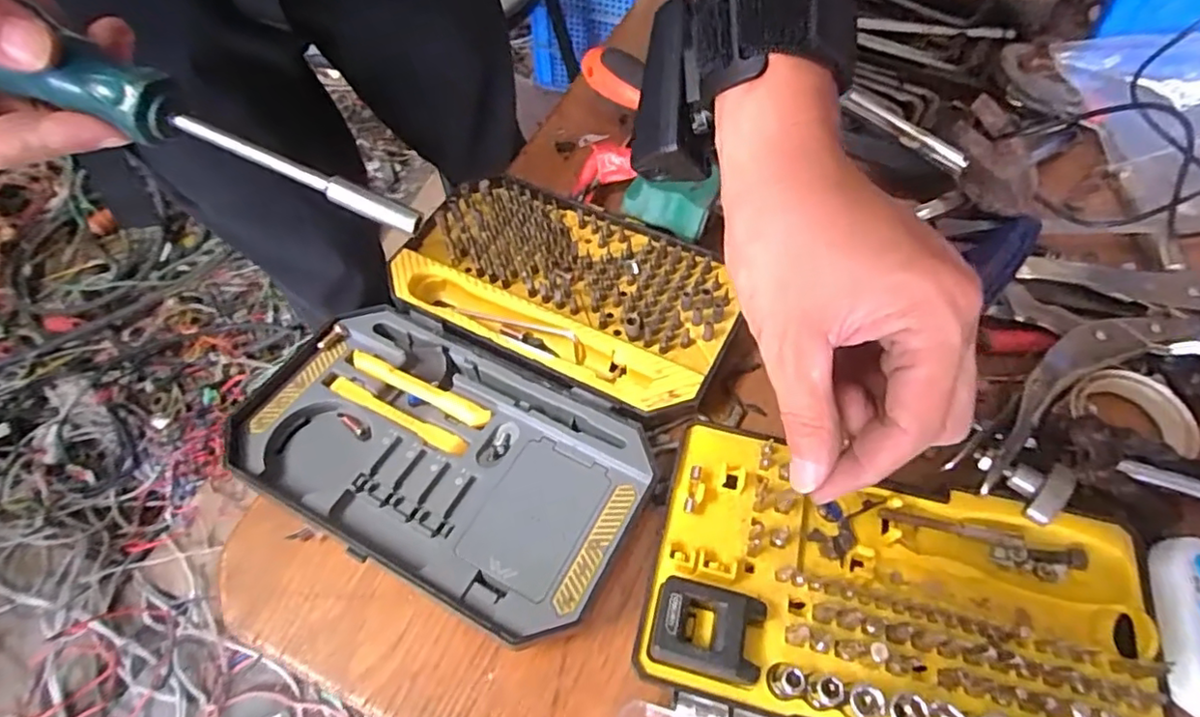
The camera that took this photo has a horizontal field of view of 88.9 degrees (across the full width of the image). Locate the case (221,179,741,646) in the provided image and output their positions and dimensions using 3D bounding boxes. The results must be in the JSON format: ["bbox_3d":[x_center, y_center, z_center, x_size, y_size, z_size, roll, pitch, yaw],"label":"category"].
[{"bbox_3d":[-0.048,0.002,0.305,0.181,0.029,0.212,27,66,14],"label":"case"}]

